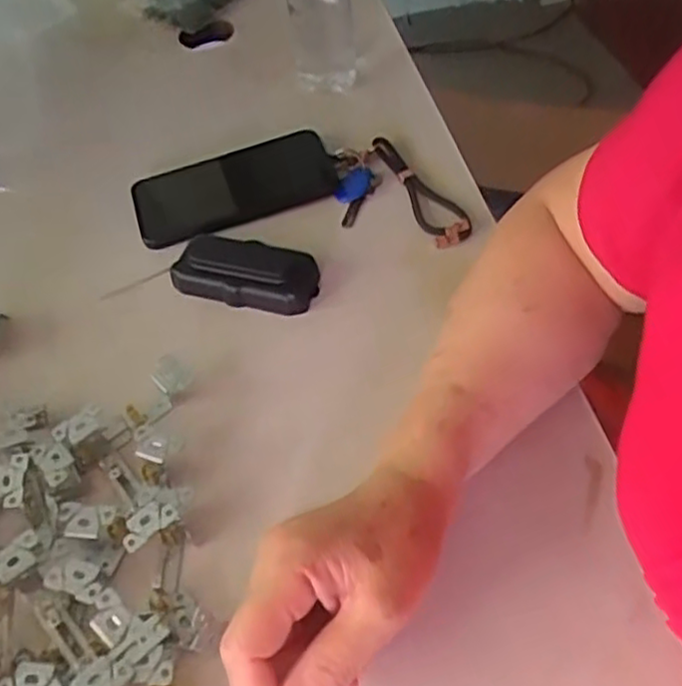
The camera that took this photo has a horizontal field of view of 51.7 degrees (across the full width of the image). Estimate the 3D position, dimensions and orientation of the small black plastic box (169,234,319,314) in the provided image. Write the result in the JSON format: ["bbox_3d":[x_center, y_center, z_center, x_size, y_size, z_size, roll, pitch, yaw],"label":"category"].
[{"bbox_3d":[-0.070,-0.053,0.531,0.107,0.030,0.055,13,57,14],"label":"small black plastic box"}]

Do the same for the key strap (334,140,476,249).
[{"bbox_3d":[0.040,-0.118,0.569,0.080,0.017,0.135,-28,57,-14],"label":"key strap"}]

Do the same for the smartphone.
[{"bbox_3d":[-0.087,-0.130,0.586,0.166,0.016,0.080,-18,55,-7],"label":"smartphone"}]

